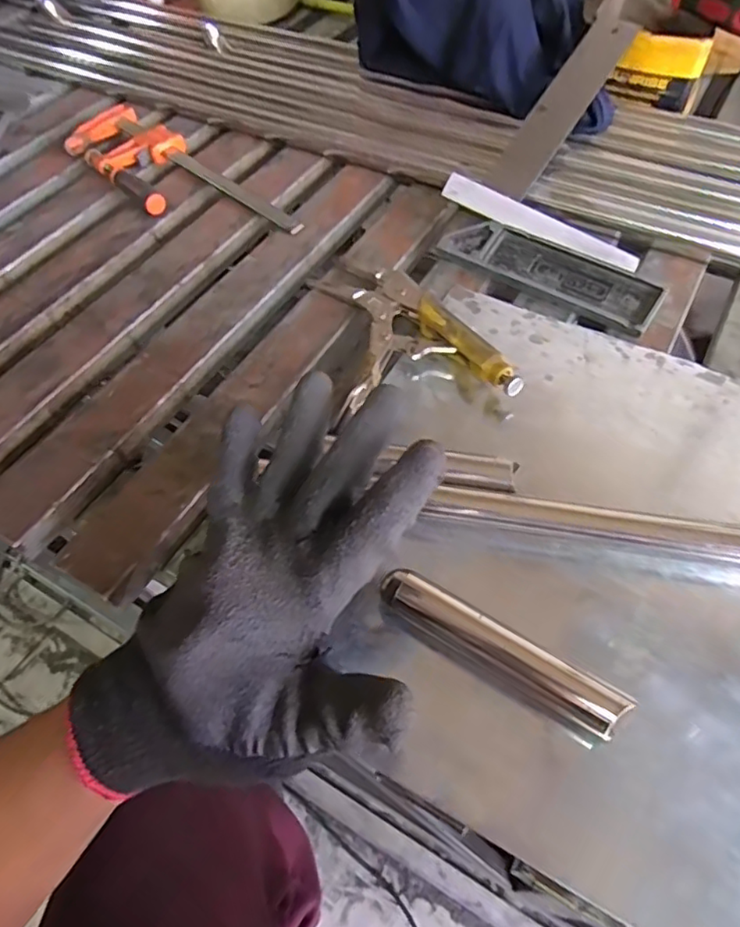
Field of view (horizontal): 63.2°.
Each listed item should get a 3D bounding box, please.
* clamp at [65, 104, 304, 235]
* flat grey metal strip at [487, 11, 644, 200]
[{"bbox_3d":[-0.185,-0.275,0.589,0.277,0.030,0.095,36,65,24],"label":"clamp"},{"bbox_3d":[0.174,-0.325,0.542,0.043,0.008,0.219,31,79,17],"label":"flat grey metal strip"}]

